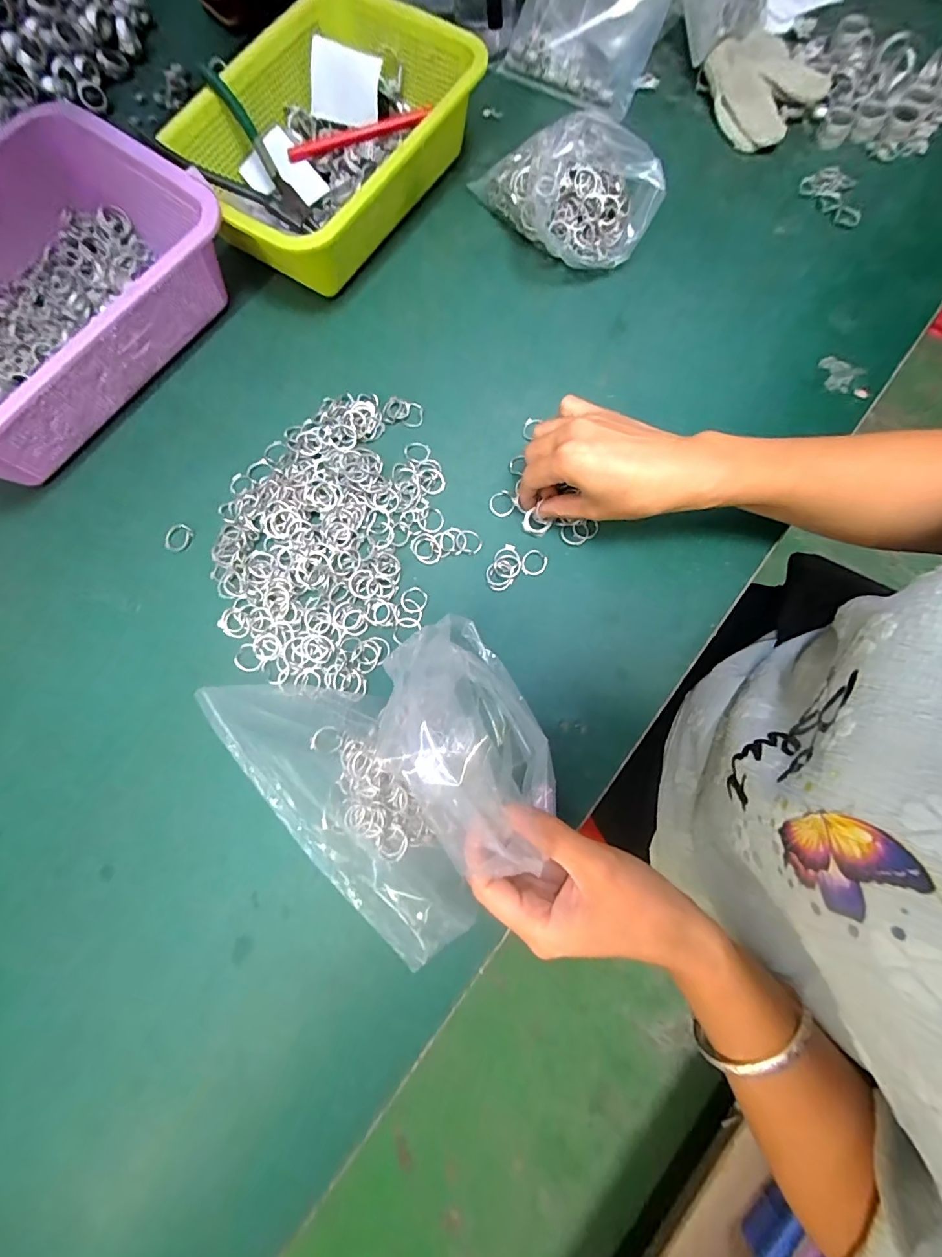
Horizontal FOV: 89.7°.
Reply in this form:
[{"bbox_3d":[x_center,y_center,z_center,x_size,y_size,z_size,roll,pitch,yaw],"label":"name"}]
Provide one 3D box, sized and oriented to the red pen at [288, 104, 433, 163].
[{"bbox_3d":[-0.103,-0.456,0.438,0.135,0.014,0.014,-16,76,-2],"label":"red pen"}]

